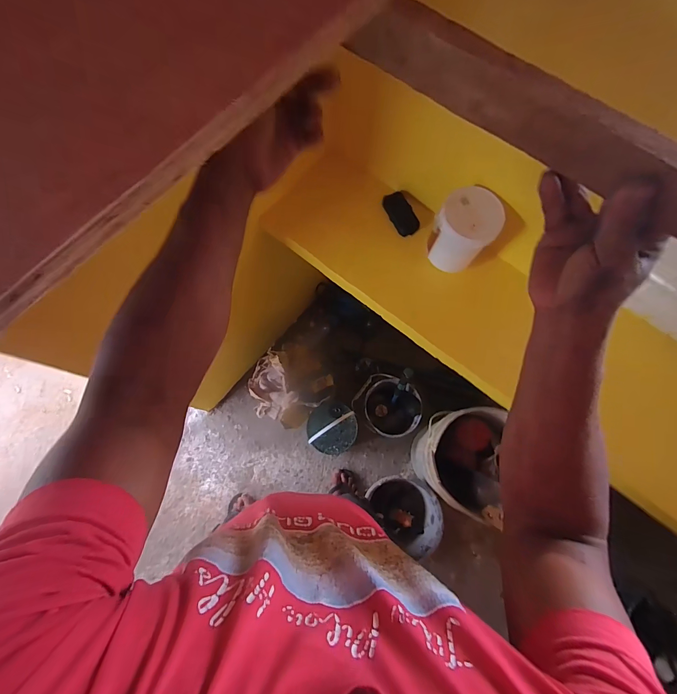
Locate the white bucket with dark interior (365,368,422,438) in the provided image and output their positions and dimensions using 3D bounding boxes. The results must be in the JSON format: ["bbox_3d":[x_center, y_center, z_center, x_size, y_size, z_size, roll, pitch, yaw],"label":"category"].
[{"bbox_3d":[0.196,0.227,1.287,0.190,0.199,0.208,-3,74,-2],"label":"white bucket with dark interior"}]

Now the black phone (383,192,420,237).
[{"bbox_3d":[0.146,-0.310,0.802,0.053,0.005,0.105,-28,87,11],"label":"black phone"}]

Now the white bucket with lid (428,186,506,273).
[{"bbox_3d":[0.251,-0.233,0.696,0.113,0.115,0.116,0,74,-1],"label":"white bucket with lid"}]

